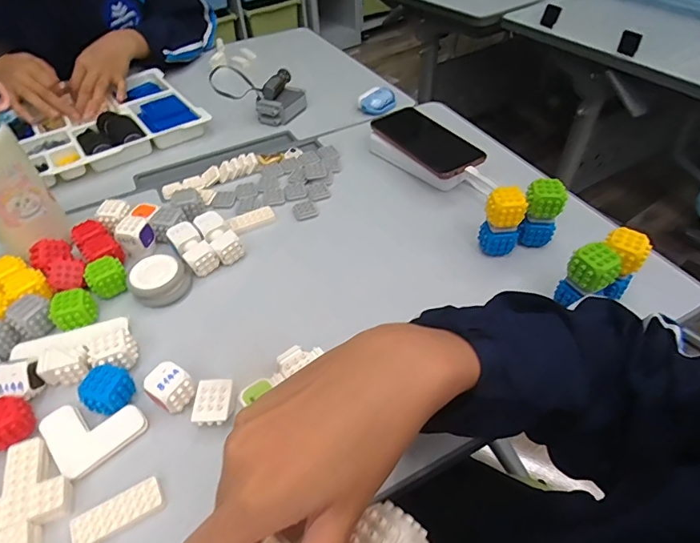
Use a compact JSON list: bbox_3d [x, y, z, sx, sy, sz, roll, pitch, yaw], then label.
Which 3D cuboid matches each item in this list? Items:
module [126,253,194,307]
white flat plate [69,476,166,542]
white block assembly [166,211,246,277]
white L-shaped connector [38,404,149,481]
[{"bbox_3d":[-0.205,0.009,0.482,0.055,0.027,0.053,-2,47,2],"label":"module"},{"bbox_3d":[-0.173,0.180,0.335,0.065,0.007,0.027,-23,49,-17],"label":"white flat plate"},{"bbox_3d":[-0.165,-0.030,0.518,0.063,0.038,0.067,-32,53,-24],"label":"white block assembly"},{"bbox_3d":[-0.217,0.131,0.381,0.063,0.011,0.067,34,57,30],"label":"white L-shaped connector"}]

